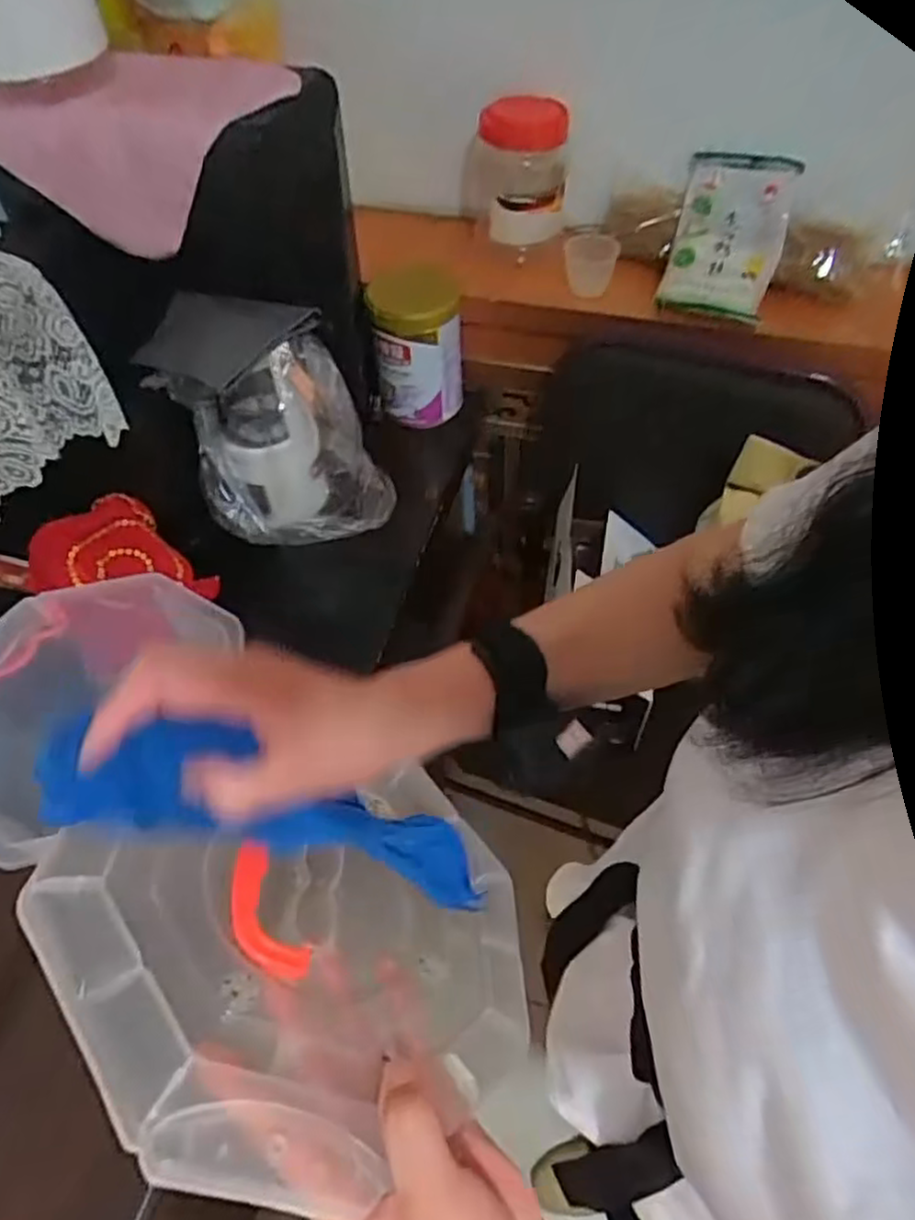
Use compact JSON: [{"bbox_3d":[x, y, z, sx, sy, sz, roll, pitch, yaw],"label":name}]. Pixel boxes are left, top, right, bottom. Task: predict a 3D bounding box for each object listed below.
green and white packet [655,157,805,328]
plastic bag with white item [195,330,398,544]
[{"bbox_3d":[0.394,-0.553,1.054,0.149,0.052,0.274,15,76,11],"label":"green and white packet"},{"bbox_3d":[-0.215,-0.201,0.914,0.230,0.246,0.108,-8,54,-4],"label":"plastic bag with white item"}]

